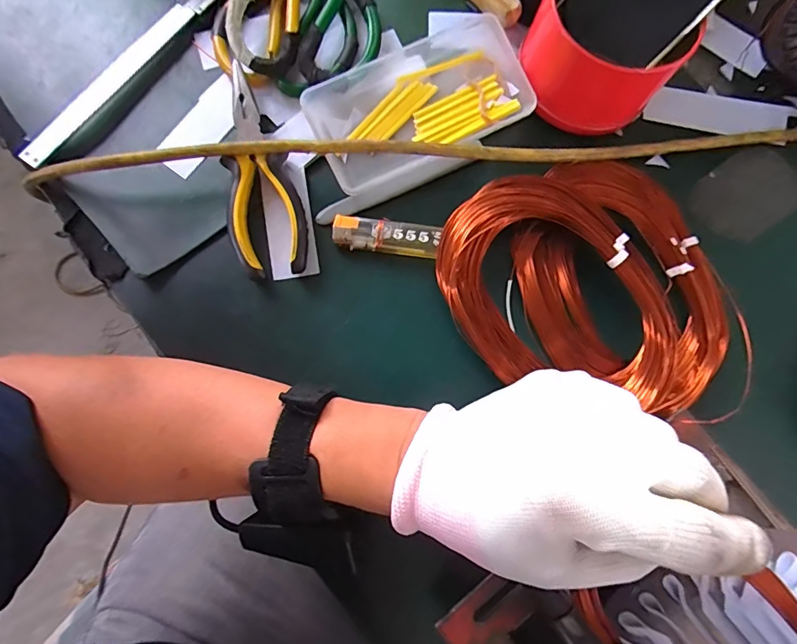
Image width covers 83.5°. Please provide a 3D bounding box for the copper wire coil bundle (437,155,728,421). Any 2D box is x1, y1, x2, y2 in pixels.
[{"bbox_3d":[0.129,-0.025,0.305,0.203,0.043,0.183,13,81,2],"label":"copper wire coil bundle"}]

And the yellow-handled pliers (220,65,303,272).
[{"bbox_3d":[-0.097,-0.109,0.317,0.051,0.018,0.153,-5,81,-1],"label":"yellow-handled pliers"}]

